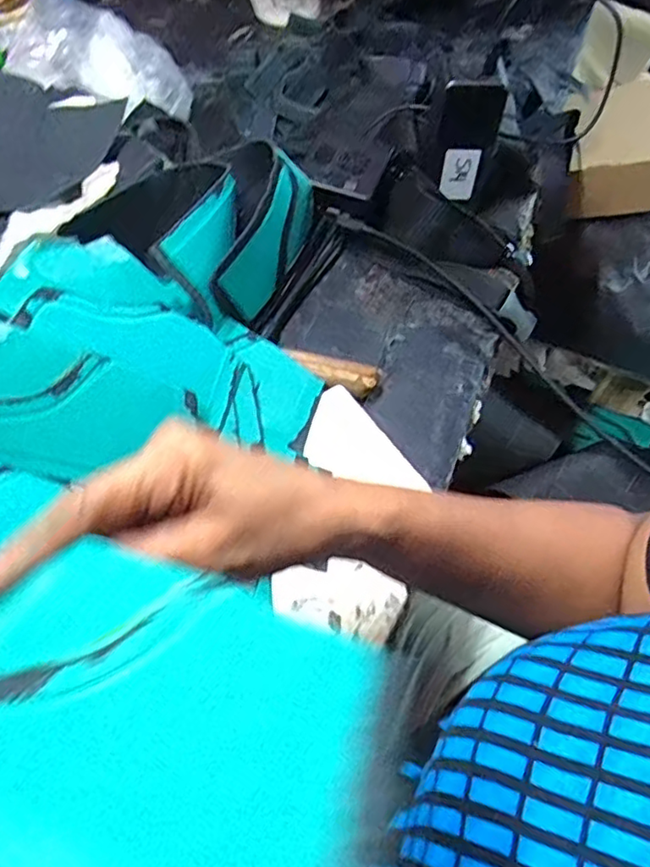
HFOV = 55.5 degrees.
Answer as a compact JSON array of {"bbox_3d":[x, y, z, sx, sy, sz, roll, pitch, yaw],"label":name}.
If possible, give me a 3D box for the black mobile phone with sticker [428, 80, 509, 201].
[{"bbox_3d":[0.123,-0.254,0.540,0.052,0.102,0.013,7,58,3],"label":"black mobile phone with sticker"}]

